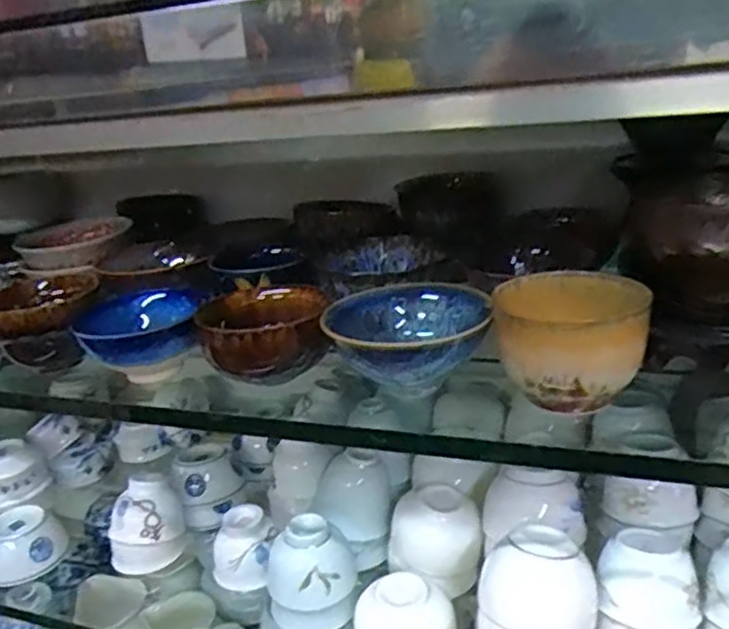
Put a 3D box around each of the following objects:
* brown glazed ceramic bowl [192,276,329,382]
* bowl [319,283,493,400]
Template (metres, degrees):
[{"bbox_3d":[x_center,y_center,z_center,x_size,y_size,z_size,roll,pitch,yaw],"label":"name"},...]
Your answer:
[{"bbox_3d":[-0.054,0.009,0.379,0.072,0.040,0.083,-12,22,-15],"label":"brown glazed ceramic bowl"},{"bbox_3d":[0.025,0.014,0.353,0.081,0.037,0.075,-5,21,2],"label":"bowl"}]

